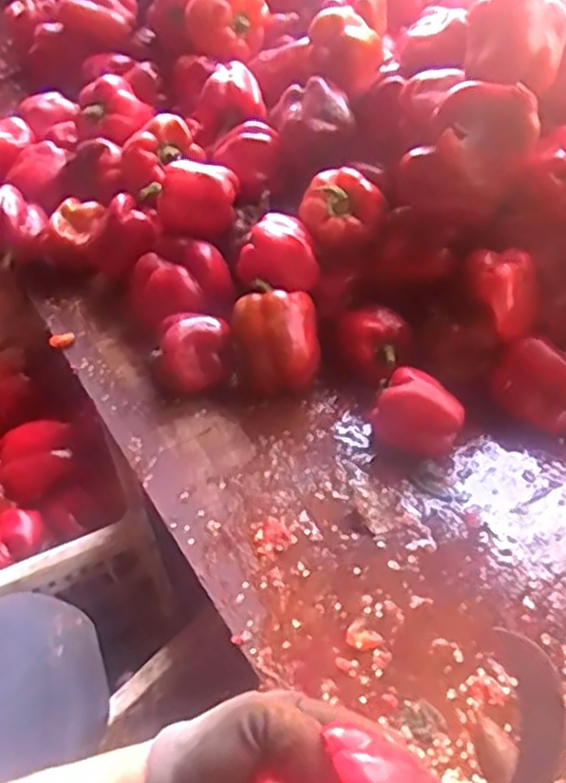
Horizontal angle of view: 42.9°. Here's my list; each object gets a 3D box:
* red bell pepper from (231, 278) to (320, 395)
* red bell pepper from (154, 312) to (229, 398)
[{"bbox_3d":[-0.007,-0.047,0.688,0.081,0.087,0.085,-7,50,-1],"label":"red bell pepper"},{"bbox_3d":[-0.086,-0.034,0.687,0.070,0.058,0.062,-7,50,-1],"label":"red bell pepper"}]

